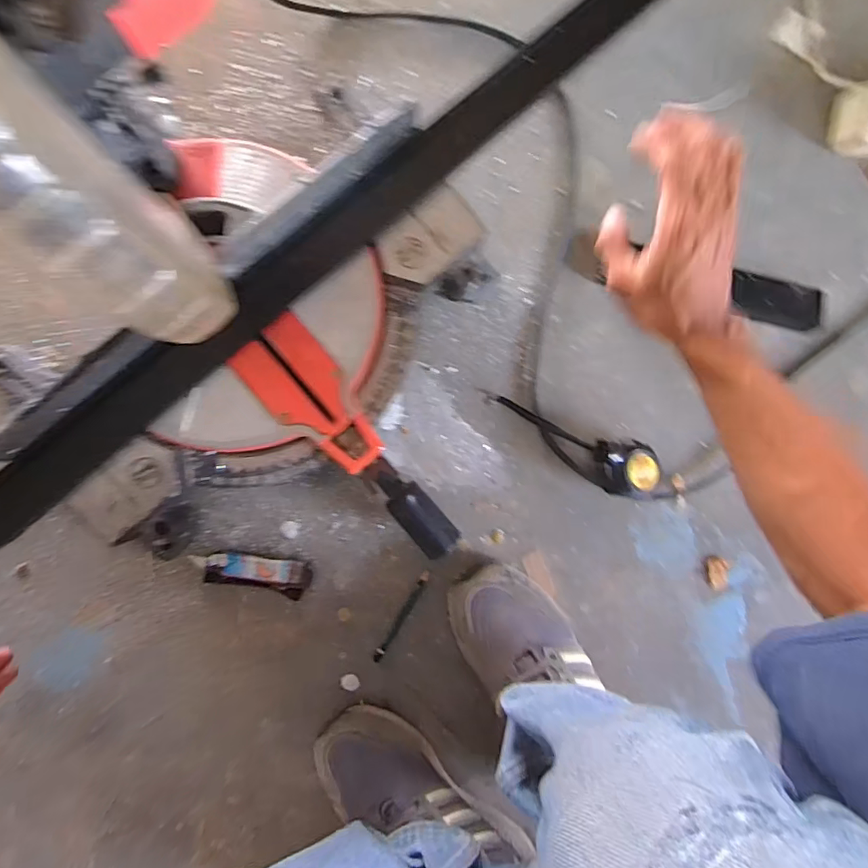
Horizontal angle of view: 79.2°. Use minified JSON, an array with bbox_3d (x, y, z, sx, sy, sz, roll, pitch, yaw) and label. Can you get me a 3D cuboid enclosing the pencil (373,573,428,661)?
[{"bbox_3d":[-0.034,0.193,0.555,0.010,0.004,0.108,31,91,-6],"label":"pencil"}]

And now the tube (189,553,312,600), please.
[{"bbox_3d":[-0.189,0.144,0.543,0.118,0.012,0.037,12,91,-6],"label":"tube"}]

